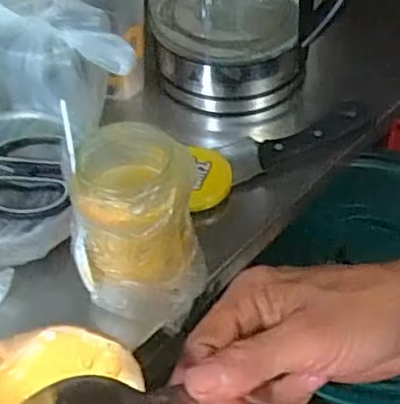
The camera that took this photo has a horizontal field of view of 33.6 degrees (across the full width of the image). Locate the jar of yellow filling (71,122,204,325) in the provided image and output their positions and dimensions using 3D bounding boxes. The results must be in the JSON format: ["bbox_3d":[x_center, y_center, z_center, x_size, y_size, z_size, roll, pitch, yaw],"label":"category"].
[{"bbox_3d":[-0.048,0.013,0.486,0.087,0.111,0.101,-8,48,-4],"label":"jar of yellow filling"}]

